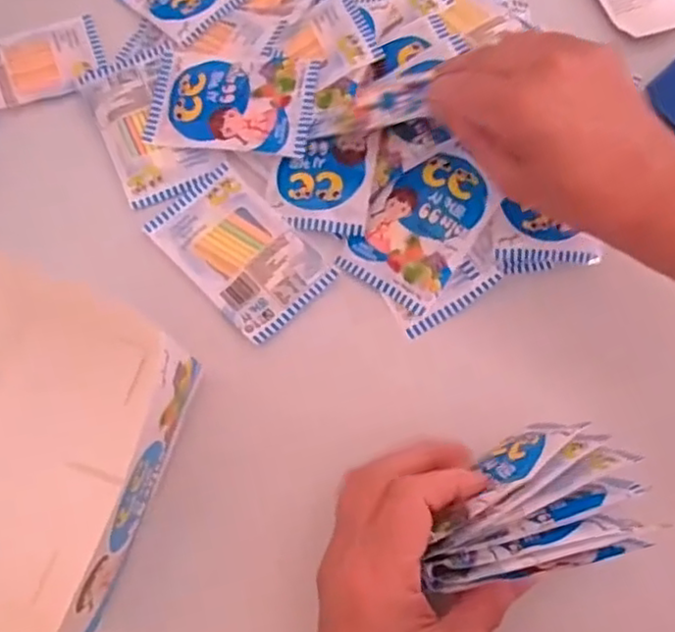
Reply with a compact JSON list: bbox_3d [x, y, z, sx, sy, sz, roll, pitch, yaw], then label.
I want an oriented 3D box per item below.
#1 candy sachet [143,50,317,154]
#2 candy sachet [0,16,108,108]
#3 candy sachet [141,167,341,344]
[{"bbox_3d":[-0.065,-0.133,0.401,0.103,0.017,0.063,10,69,2],"label":"candy sachet"},{"bbox_3d":[-0.205,-0.163,0.427,0.100,0.010,0.054,-18,71,-9],"label":"candy sachet"},{"bbox_3d":[-0.057,-0.039,0.386,0.064,0.010,0.100,-41,76,-16],"label":"candy sachet"}]

